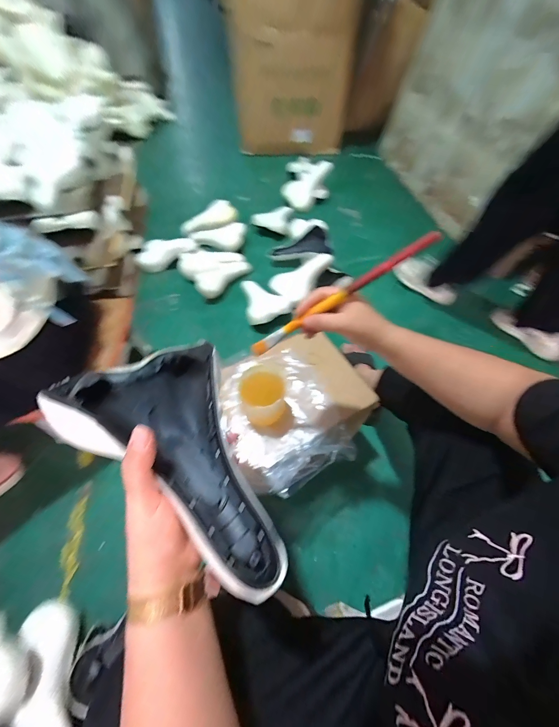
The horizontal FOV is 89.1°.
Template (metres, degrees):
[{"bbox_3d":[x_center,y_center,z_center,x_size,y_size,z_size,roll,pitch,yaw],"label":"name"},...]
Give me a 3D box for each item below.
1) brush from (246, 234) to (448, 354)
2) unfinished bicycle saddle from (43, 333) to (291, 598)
[{"bbox_3d":[0.071,-0.084,0.383,0.278,0.016,0.016,-30,54,24],"label":"brush"},{"bbox_3d":[-0.086,0.065,0.245,0.141,0.067,0.258,-34,58,-21],"label":"unfinished bicycle saddle"}]

